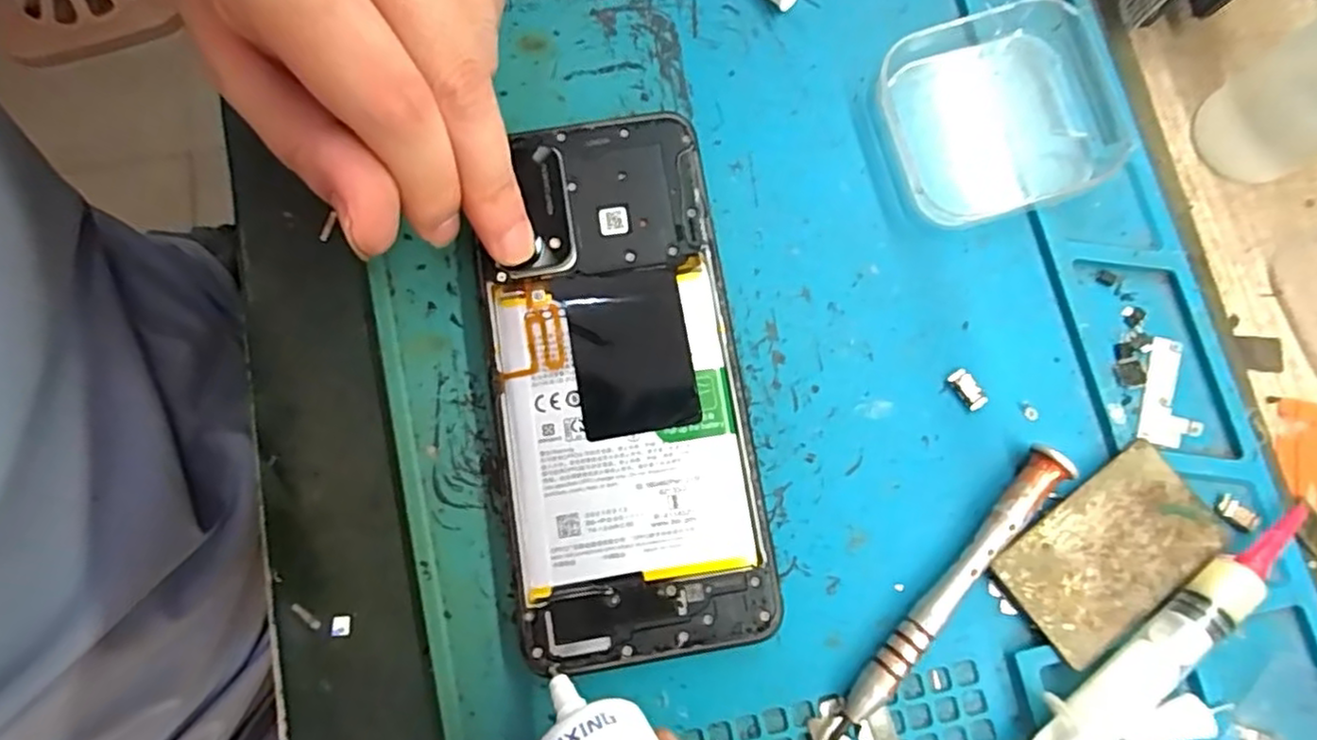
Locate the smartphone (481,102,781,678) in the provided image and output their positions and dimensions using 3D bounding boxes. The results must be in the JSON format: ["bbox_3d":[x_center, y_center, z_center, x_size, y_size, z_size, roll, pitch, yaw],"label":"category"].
[{"bbox_3d":[-0.012,0.002,0.203,0.073,0.004,0.158,-5,80,0],"label":"smartphone"}]

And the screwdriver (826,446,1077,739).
[{"bbox_3d":[0.077,0.068,0.192,0.011,0.013,0.113,39,83,7],"label":"screwdriver"}]

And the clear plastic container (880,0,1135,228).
[{"bbox_3d":[0.111,-0.083,0.218,0.072,0.015,0.063,-17,80,-2],"label":"clear plastic container"}]

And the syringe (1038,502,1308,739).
[{"bbox_3d":[0.133,0.078,0.186,0.112,0.014,0.016,-40,82,-6],"label":"syringe"}]

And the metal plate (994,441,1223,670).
[{"bbox_3d":[0.128,0.052,0.197,0.059,0.007,0.037,-37,81,-5],"label":"metal plate"}]

